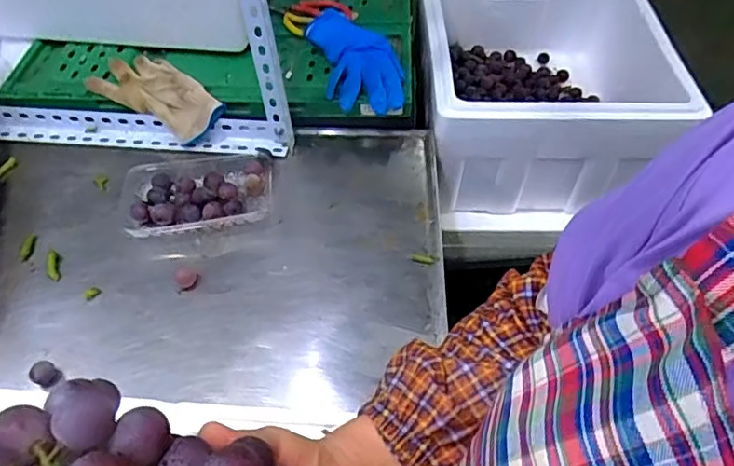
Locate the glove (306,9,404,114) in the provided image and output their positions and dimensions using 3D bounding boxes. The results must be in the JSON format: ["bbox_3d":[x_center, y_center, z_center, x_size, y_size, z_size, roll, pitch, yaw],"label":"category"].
[{"bbox_3d":[-0.015,-0.249,0.786,0.108,0.039,0.199,-12,54,-11],"label":"glove"}]

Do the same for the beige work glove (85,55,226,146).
[{"bbox_3d":[-0.294,-0.186,0.779,0.181,0.050,0.100,32,59,22],"label":"beige work glove"}]

